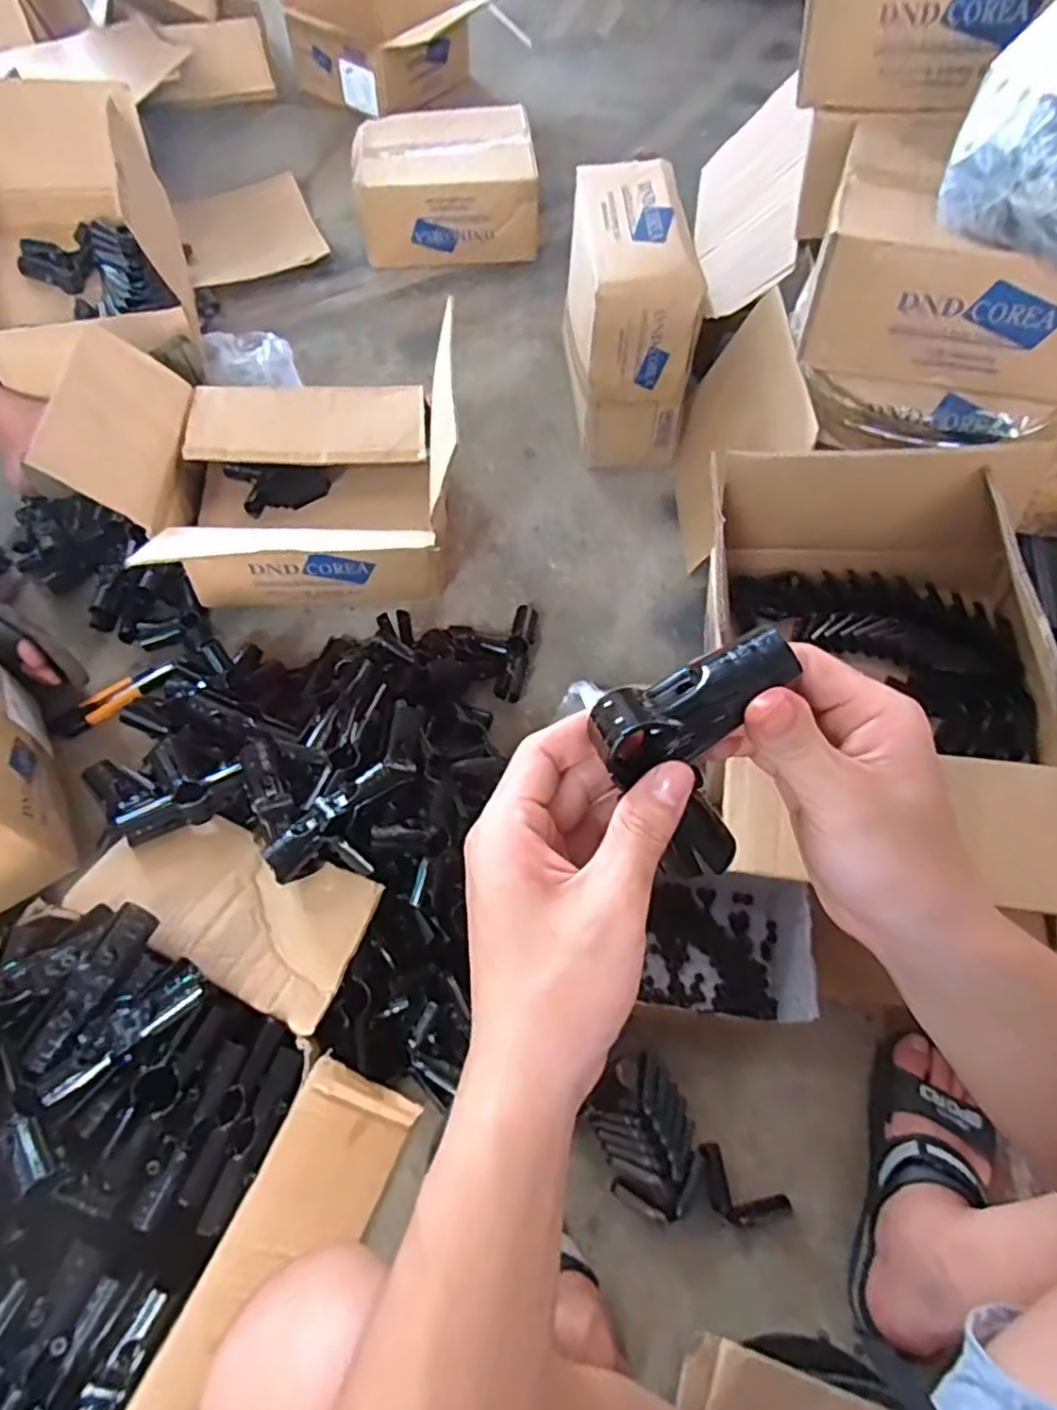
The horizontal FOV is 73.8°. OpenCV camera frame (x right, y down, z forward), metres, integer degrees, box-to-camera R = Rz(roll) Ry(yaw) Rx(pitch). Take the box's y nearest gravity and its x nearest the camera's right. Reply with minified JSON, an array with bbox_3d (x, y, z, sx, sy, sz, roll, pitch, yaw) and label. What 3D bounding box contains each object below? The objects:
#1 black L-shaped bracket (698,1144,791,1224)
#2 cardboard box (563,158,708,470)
[{"bbox_3d":[0.189,0.442,0.640,0.086,0.023,0.044,32,66,15],"label":"black L-shaped bracket"},{"bbox_3d":[0.134,-0.574,1.032,0.145,0.260,0.316,-4,62,-4],"label":"cardboard box"}]

